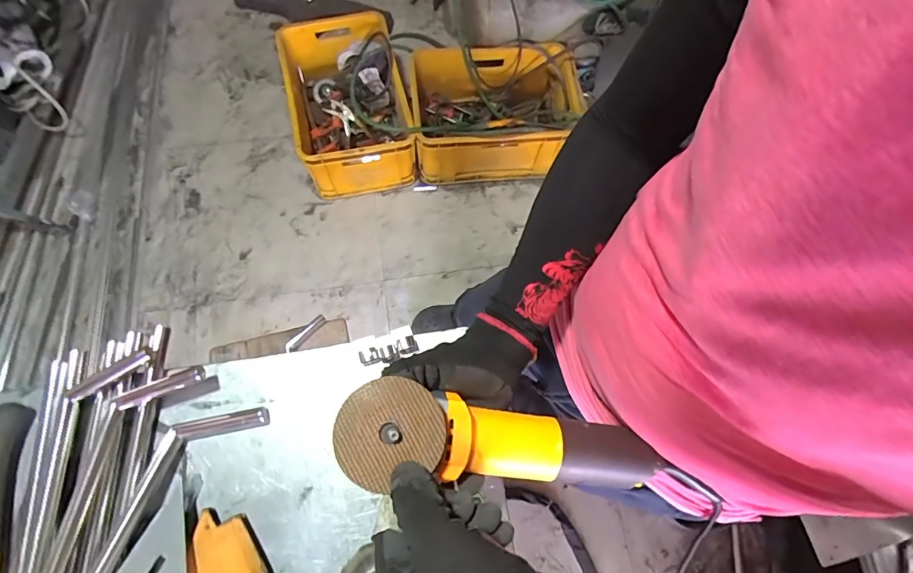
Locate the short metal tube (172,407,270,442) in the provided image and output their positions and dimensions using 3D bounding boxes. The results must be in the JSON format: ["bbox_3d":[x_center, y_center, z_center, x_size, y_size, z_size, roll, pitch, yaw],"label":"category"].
[{"bbox_3d":[-0.264,0.157,0.504,0.093,0.022,0.021,-11,73,-7],"label":"short metal tube"}]

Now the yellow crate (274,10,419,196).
[{"bbox_3d":[-0.355,-0.604,1.502,0.358,0.247,0.521,-12,74,-6],"label":"yellow crate"}]

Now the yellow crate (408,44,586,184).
[{"bbox_3d":[0.126,-0.610,1.522,0.538,0.232,0.421,-3,73,-3],"label":"yellow crate"}]

